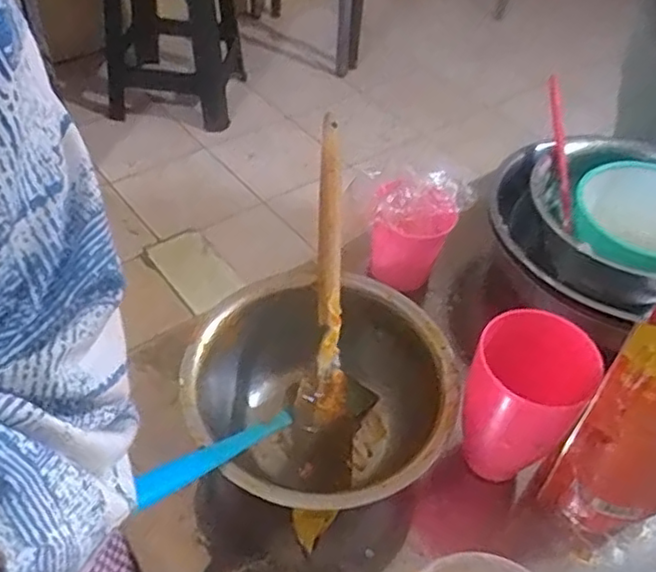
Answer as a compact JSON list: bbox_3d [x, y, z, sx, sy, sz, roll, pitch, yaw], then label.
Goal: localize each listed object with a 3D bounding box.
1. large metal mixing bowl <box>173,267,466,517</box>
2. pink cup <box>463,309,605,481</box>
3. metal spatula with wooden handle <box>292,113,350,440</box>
[{"bbox_3d":[-0.005,0.089,0.503,0.185,0.101,0.186,3,45,-3],"label":"large metal mixing bowl"},{"bbox_3d":[0.139,0.086,0.492,0.073,0.120,0.080,3,45,-3],"label":"pink cup"},{"bbox_3d":[-0.001,-0.015,0.530,0.036,0.019,0.247,3,76,-2],"label":"metal spatula with wooden handle"}]

